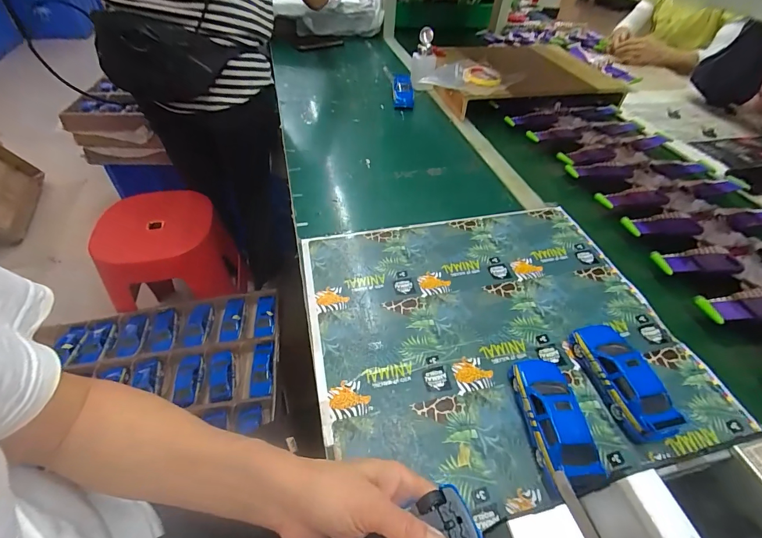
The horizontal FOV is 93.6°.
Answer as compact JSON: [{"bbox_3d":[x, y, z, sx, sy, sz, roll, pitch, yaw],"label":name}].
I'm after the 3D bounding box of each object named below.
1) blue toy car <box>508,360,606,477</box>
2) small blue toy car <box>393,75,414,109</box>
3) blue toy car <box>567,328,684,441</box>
[{"bbox_3d":[0.170,0.148,0.362,0.049,0.043,0.124,1,47,0],"label":"blue toy car"},{"bbox_3d":[0.055,-0.453,0.906,0.051,0.039,0.126,2,47,-2],"label":"small blue toy car"},{"bbox_3d":[0.262,0.120,0.391,0.048,0.043,0.127,-5,47,-6],"label":"blue toy car"}]

